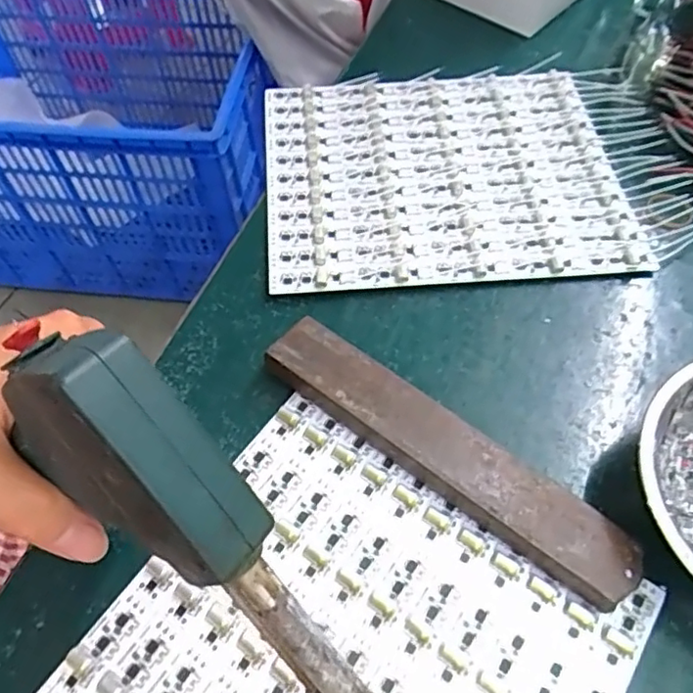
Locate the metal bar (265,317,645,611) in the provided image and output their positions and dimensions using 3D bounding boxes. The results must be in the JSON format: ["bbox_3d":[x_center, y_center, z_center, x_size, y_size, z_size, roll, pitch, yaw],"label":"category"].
[{"bbox_3d":[0.045,0.050,0.306,0.198,0.019,0.036,33,65,21],"label":"metal bar"}]

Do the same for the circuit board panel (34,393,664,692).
[{"bbox_3d":[-0.009,0.146,0.255,0.195,0.006,0.206,30,65,17],"label":"circuit board panel"}]

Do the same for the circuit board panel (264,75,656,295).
[{"bbox_3d":[0.059,-0.118,0.417,0.224,0.011,0.198,-5,62,3],"label":"circuit board panel"}]

